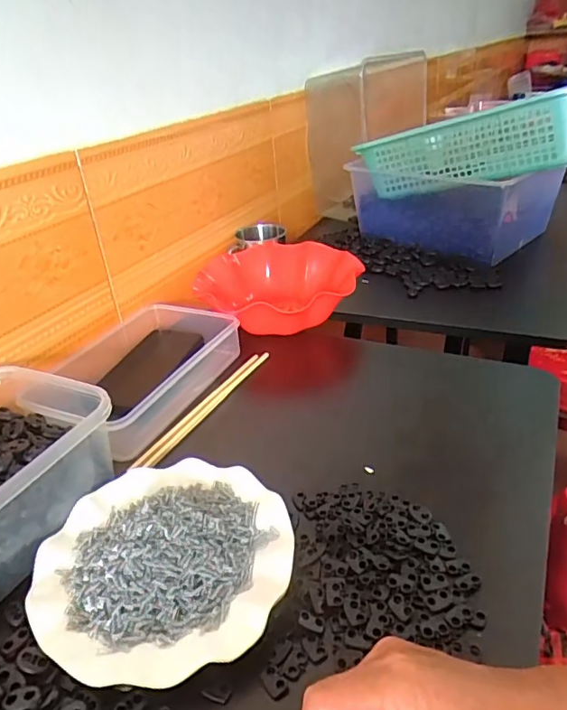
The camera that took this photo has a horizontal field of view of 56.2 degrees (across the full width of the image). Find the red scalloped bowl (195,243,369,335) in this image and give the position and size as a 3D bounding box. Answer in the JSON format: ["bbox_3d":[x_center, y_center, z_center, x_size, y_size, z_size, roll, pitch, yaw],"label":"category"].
[{"bbox_3d":[-0.009,-0.095,0.757,0.222,0.074,0.211,-3,31,2],"label":"red scalloped bowl"}]

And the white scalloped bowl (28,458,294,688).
[{"bbox_3d":[-0.087,0.142,0.387,0.177,0.024,0.175,-3,31,2],"label":"white scalloped bowl"}]

